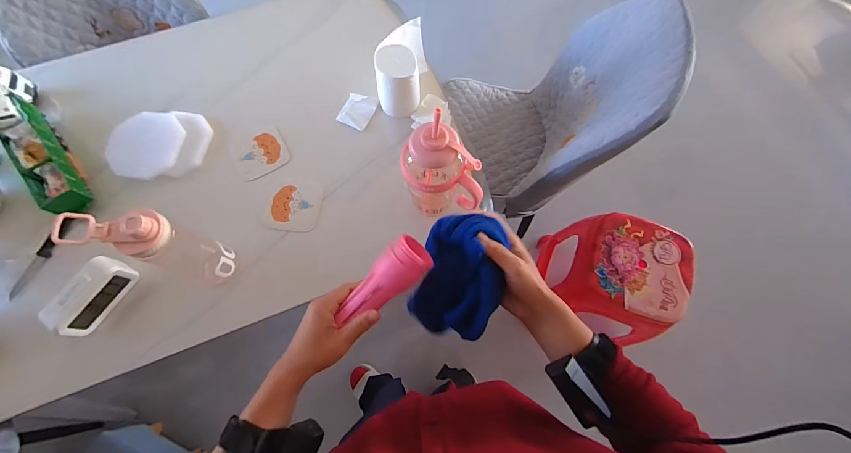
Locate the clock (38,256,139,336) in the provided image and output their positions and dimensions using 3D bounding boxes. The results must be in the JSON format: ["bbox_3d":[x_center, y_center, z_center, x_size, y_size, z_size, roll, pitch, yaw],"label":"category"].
[{"bbox_3d":[-0.602,0.124,0.652,0.056,0.079,0.140,30,73,9],"label":"clock"}]

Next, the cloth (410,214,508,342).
[{"bbox_3d":[0.040,0.053,0.396,0.094,0.063,0.123,17,71,5],"label":"cloth"}]

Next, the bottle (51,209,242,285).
[{"bbox_3d":[-0.411,0.038,0.586,0.098,0.240,0.061,3,71,0],"label":"bottle"}]

